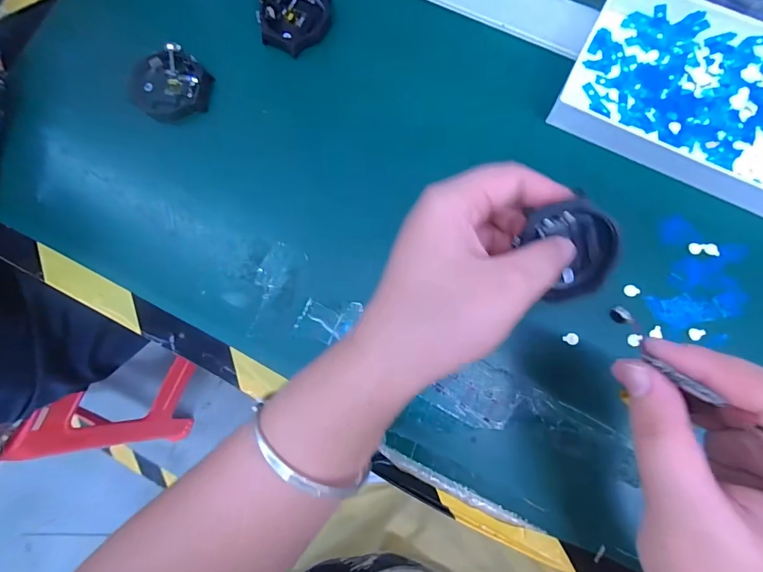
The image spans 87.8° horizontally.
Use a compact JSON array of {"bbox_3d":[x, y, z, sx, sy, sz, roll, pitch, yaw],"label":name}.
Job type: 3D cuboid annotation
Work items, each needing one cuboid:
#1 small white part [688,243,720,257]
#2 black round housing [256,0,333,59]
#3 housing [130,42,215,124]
[{"bbox_3d":[0.205,-0.024,0.250,0.017,0.004,0.008,7,79,2],"label":"small white part"},{"bbox_3d":[-0.064,-0.193,0.285,0.047,0.014,0.053,27,80,6],"label":"black round housing"},{"bbox_3d":[-0.148,-0.141,0.278,0.050,0.012,0.052,0,79,1],"label":"housing"}]

